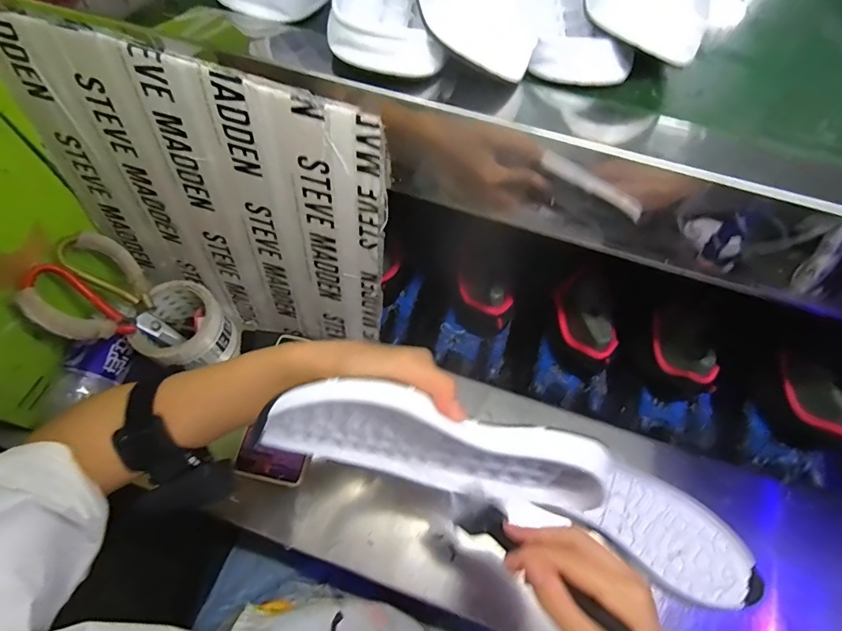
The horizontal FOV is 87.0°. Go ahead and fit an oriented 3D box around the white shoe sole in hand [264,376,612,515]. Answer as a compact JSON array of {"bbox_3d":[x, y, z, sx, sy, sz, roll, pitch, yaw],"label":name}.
[{"bbox_3d":[0.015,0.103,0.340,0.258,0.097,0.043,18,62,-13],"label":"white shoe sole in hand"}]

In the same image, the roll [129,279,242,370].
[{"bbox_3d":[-0.274,0.017,0.517,0.094,0.052,0.103,1,62,-1],"label":"roll"}]

